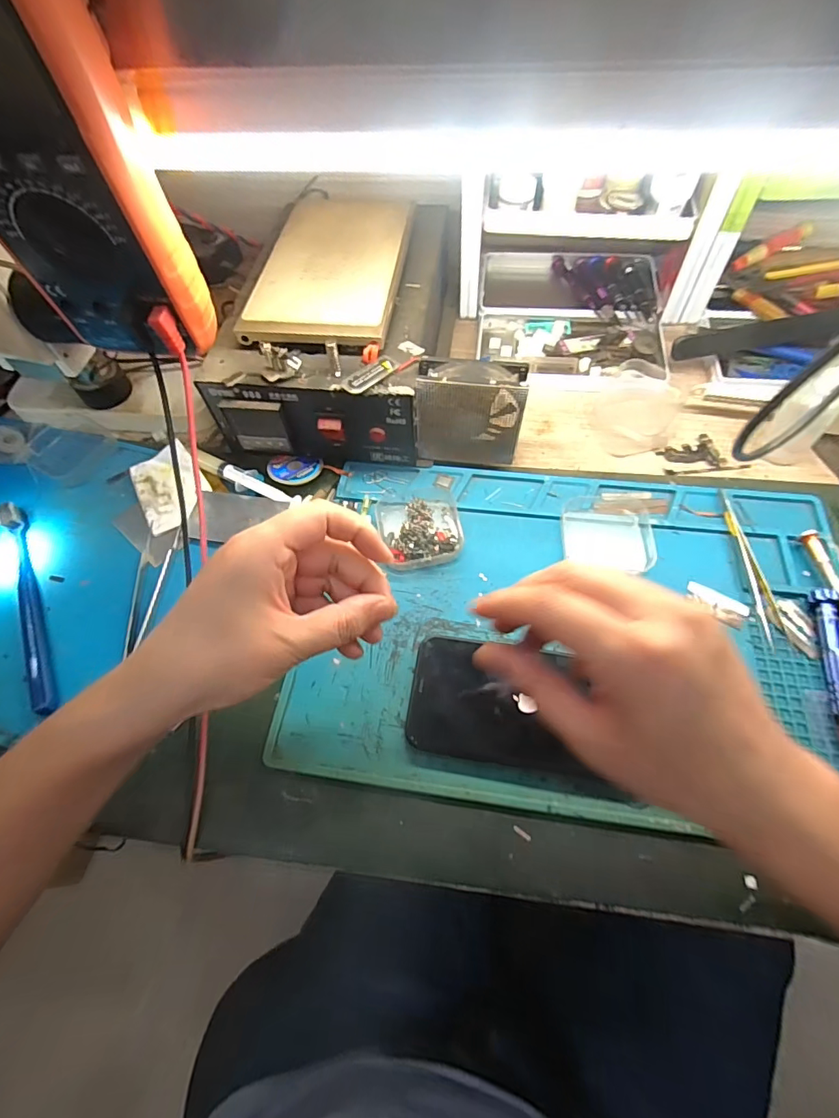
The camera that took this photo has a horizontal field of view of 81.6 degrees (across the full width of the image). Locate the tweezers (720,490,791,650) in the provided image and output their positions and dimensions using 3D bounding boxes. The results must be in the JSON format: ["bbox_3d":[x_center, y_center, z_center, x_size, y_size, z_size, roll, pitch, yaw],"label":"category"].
[{"bbox_3d":[0.237,0.002,0.351,0.015,0.012,0.123,-4,62,1],"label":"tweezers"}]

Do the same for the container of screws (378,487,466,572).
[{"bbox_3d":[0.001,-0.028,0.376,0.063,0.020,0.069,-9,62,-1],"label":"container of screws"}]

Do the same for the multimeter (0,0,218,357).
[{"bbox_3d":[-0.163,-0.176,0.220,0.090,0.167,0.039,4,61,6],"label":"multimeter"}]

